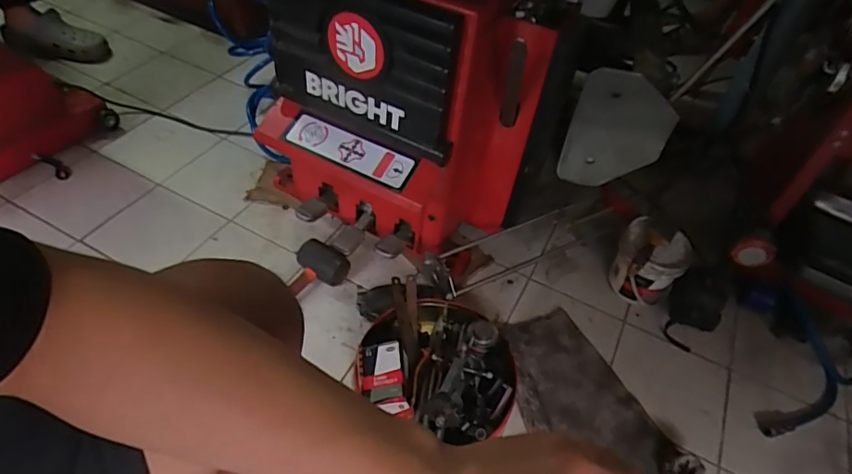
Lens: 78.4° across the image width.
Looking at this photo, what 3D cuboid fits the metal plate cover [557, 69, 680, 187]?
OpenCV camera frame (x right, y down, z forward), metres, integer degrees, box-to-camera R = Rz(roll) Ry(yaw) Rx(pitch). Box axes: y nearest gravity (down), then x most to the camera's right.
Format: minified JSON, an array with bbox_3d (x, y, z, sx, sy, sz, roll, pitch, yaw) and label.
[{"bbox_3d":[0.333,-0.177,0.915,0.161,0.224,0.012,14,47,8],"label":"metal plate cover"}]

